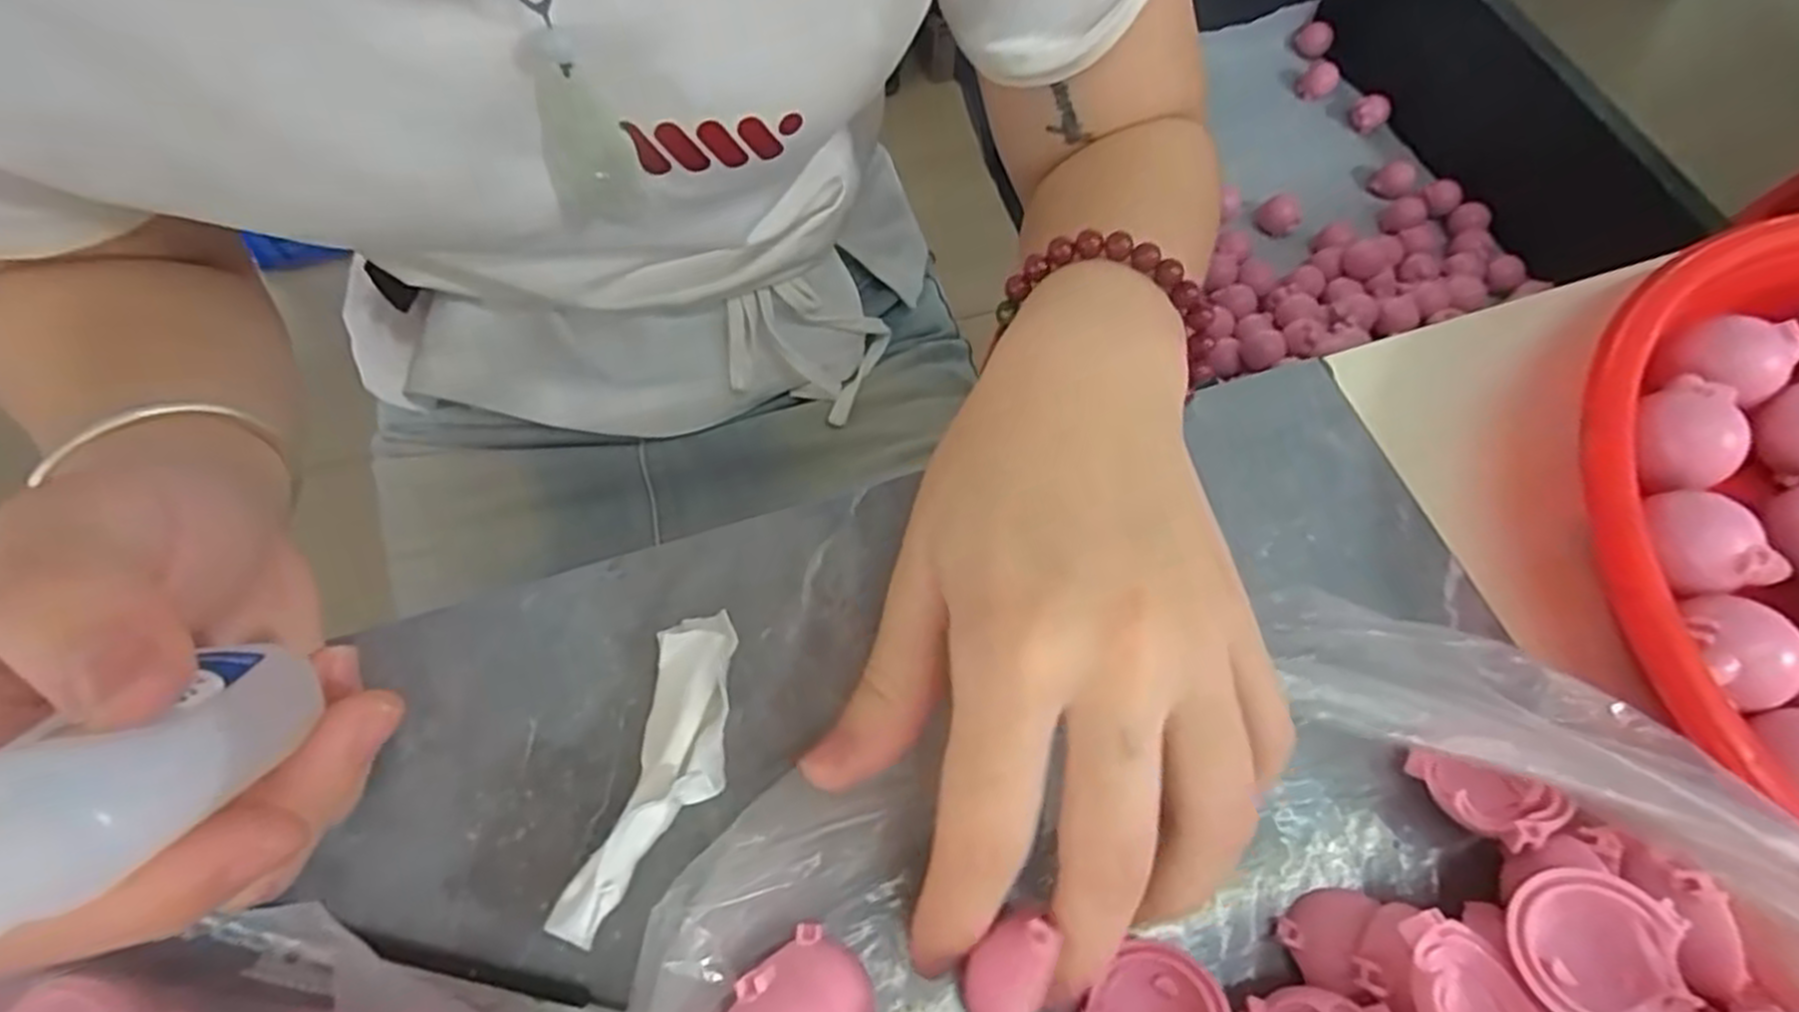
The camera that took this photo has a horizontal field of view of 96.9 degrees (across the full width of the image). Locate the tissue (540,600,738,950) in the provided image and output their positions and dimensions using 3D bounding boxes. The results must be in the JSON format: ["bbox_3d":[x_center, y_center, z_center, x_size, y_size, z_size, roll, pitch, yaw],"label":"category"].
[{"bbox_3d":[-0.055,0.061,0.191,0.025,0.021,0.076,9,64,3],"label":"tissue"}]

